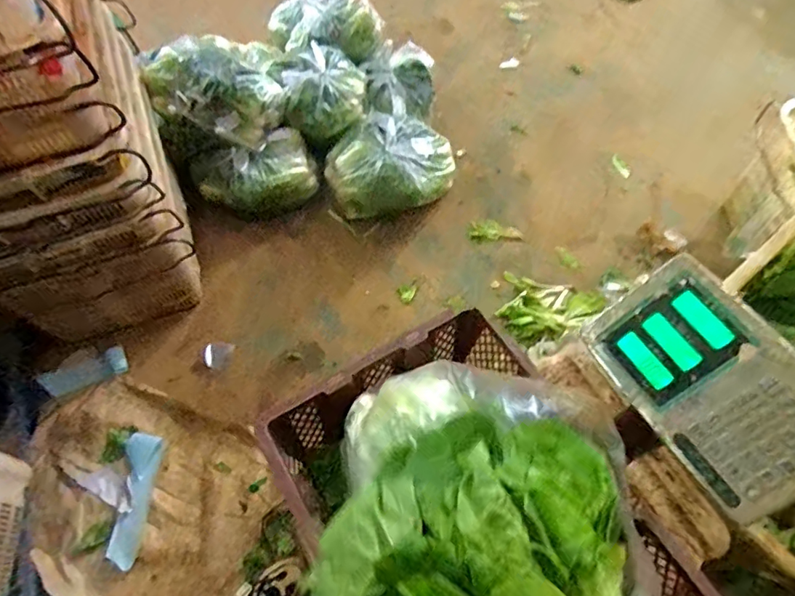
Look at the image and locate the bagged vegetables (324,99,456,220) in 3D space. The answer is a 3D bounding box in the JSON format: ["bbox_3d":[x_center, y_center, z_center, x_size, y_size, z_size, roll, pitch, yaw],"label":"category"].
[{"bbox_3d":[-0.024,-0.420,1.571,0.312,0.196,0.388,38,68,18],"label":"bagged vegetables"}]

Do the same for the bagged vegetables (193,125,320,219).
[{"bbox_3d":[-0.430,-0.378,1.535,0.357,0.178,0.170,-20,64,-11],"label":"bagged vegetables"}]

